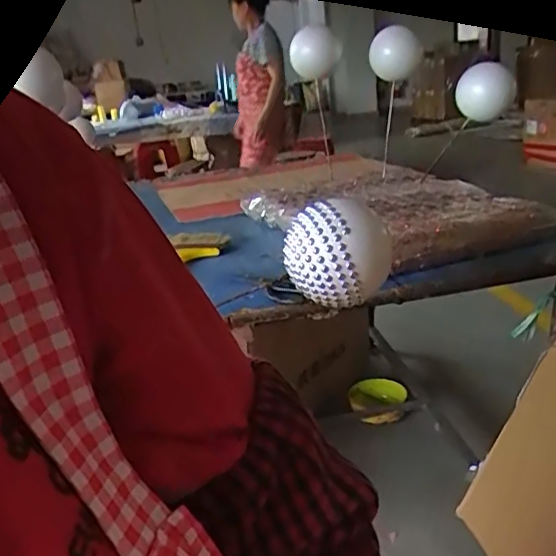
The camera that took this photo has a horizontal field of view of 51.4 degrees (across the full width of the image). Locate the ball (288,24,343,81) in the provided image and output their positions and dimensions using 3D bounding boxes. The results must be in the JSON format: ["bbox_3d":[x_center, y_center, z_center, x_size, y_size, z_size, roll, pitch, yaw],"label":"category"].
[{"bbox_3d":[0.079,-0.488,1.247,0.110,0.103,0.100,-6,22,4],"label":"ball"}]

